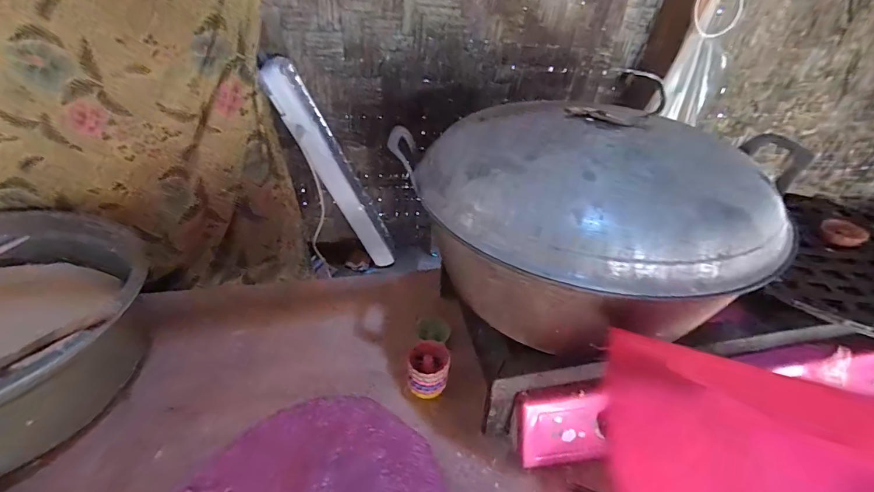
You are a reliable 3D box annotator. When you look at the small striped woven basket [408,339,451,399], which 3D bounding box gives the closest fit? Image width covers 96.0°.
[{"bbox_3d":[-0.012,0.191,0.593,0.057,0.080,0.054,5,37,3],"label":"small striped woven basket"}]

